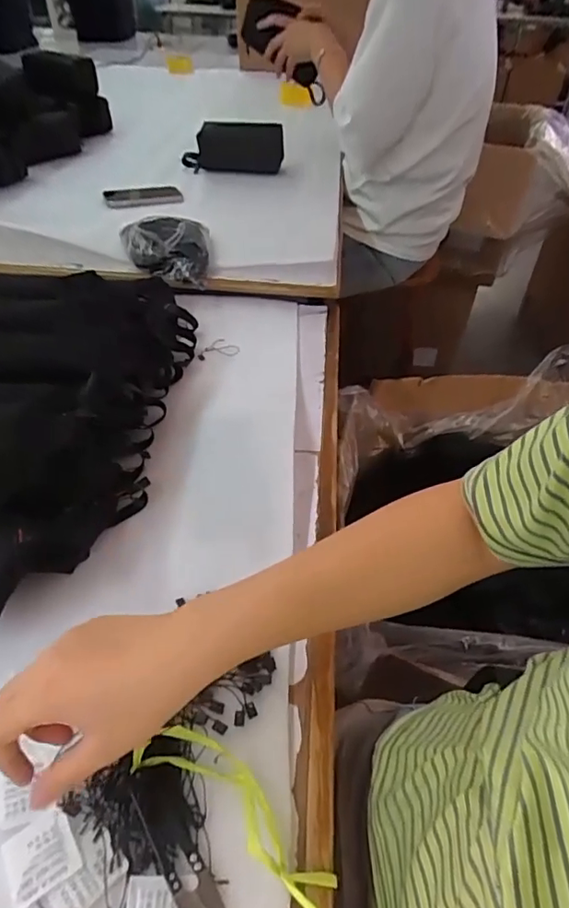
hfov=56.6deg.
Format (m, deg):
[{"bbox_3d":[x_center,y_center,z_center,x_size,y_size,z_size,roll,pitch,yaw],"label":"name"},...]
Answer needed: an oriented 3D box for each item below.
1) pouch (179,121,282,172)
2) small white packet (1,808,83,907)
[{"bbox_3d":[-0.117,-0.668,1.146,0.219,0.094,0.077,7,43,5],"label":"pouch"},{"bbox_3d":[-0.146,0.239,0.315,0.037,0.004,0.039,-25,50,-25],"label":"small white packet"}]

